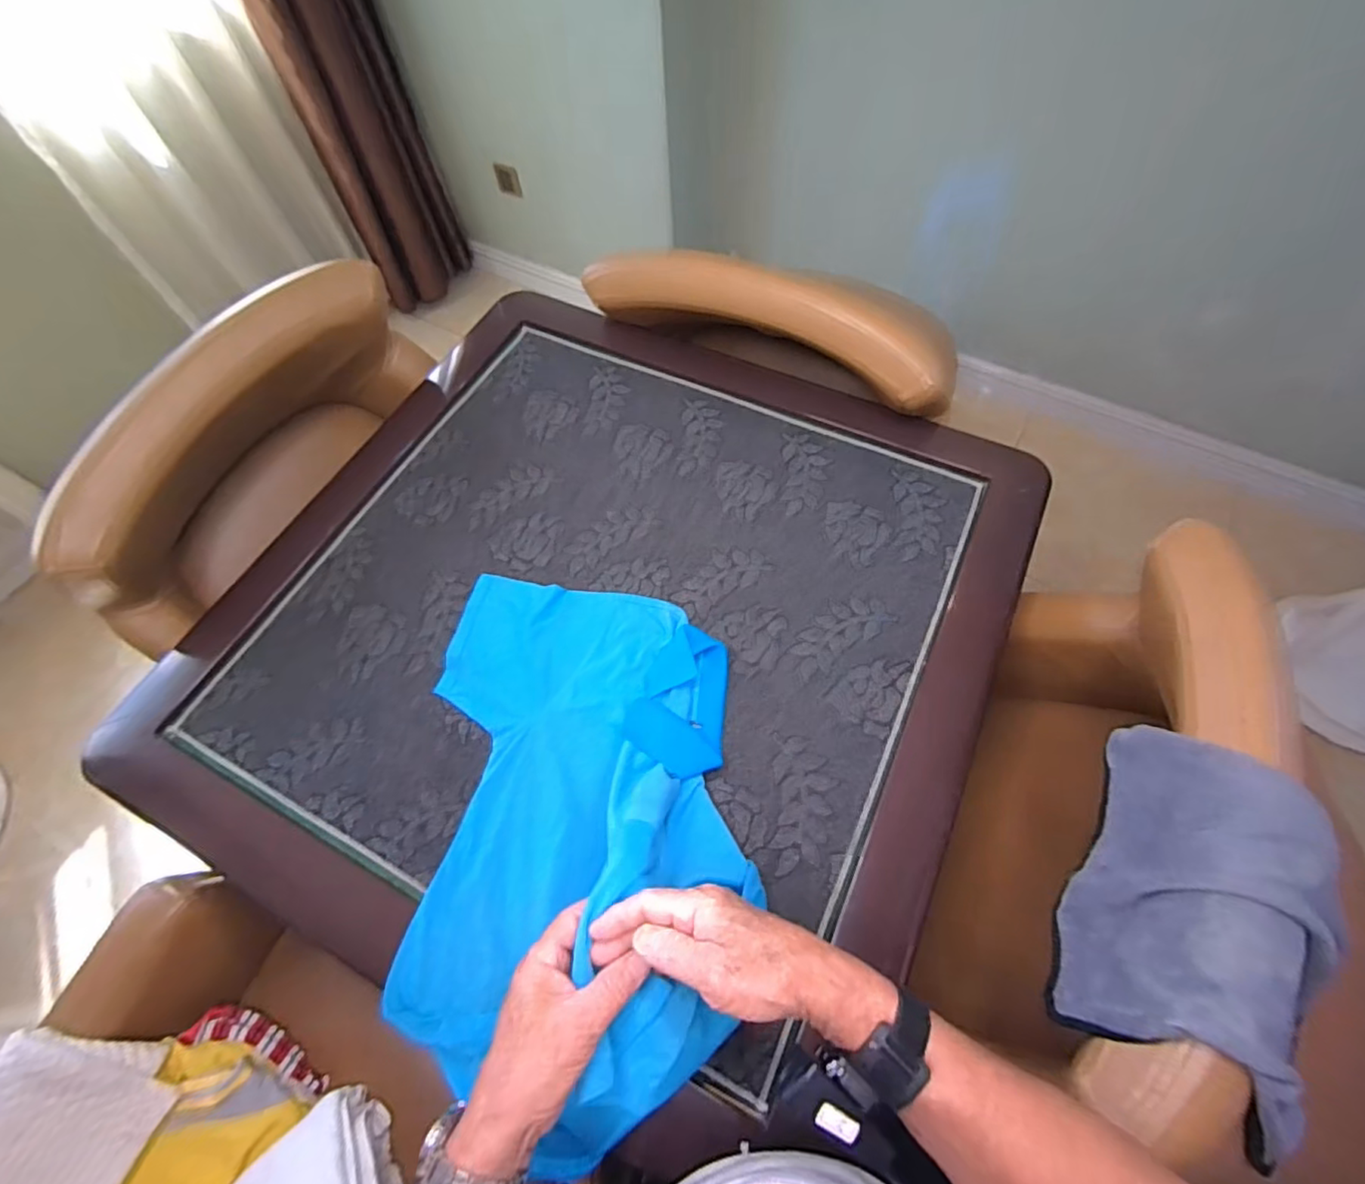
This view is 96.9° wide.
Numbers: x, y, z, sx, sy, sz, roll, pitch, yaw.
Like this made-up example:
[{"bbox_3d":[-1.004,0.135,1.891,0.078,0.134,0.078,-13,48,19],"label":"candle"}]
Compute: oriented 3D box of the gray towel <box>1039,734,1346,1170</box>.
[{"bbox_3d":[0.389,0.239,0.462,0.121,0.125,0.268,18,65,11],"label":"gray towel"}]

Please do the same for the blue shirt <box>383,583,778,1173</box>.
[{"bbox_3d":[-0.113,0.205,0.585,0.335,0.198,0.556,-3,63,0],"label":"blue shirt"}]

